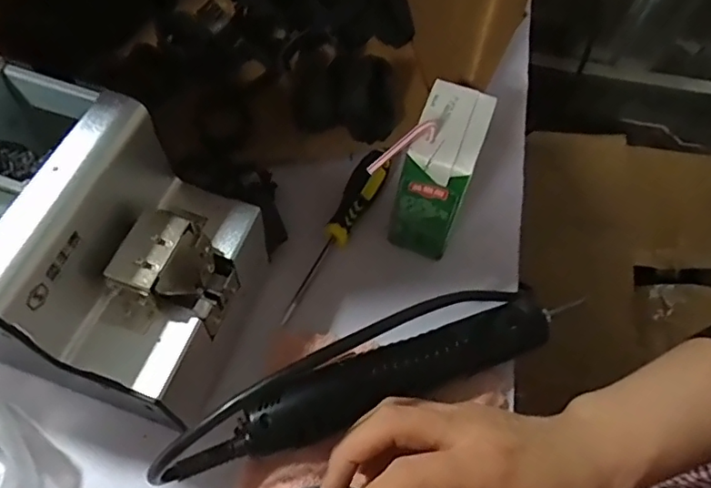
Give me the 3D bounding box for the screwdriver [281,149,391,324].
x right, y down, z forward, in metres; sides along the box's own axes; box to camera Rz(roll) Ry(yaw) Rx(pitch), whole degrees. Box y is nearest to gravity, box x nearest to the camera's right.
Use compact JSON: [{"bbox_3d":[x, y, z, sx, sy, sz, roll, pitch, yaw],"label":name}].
[{"bbox_3d":[-0.013,-0.012,0.404,0.027,0.019,0.150,25,63,10],"label":"screwdriver"}]

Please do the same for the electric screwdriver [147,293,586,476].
[{"bbox_3d":[0.008,0.077,0.335,0.241,0.050,0.046,-19,64,-13],"label":"electric screwdriver"}]

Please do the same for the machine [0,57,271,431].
[{"bbox_3d":[-0.156,-0.002,0.305,0.174,0.118,0.122,16,62,6],"label":"machine"}]

